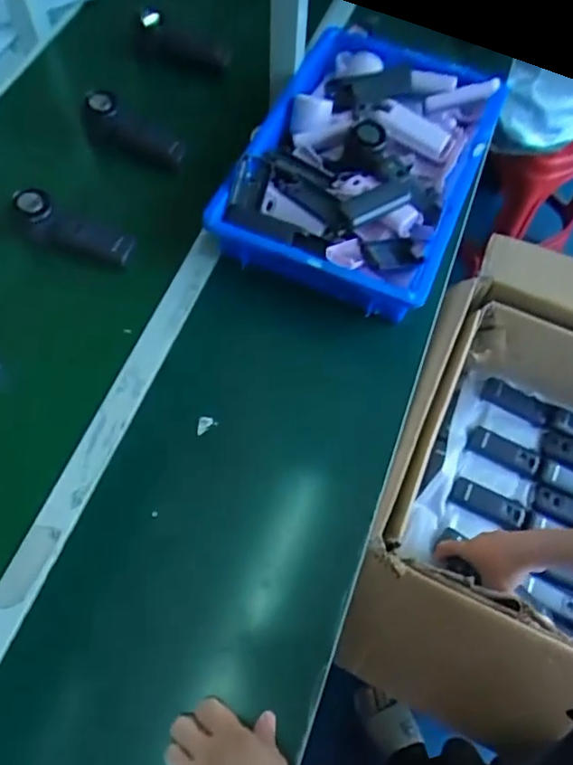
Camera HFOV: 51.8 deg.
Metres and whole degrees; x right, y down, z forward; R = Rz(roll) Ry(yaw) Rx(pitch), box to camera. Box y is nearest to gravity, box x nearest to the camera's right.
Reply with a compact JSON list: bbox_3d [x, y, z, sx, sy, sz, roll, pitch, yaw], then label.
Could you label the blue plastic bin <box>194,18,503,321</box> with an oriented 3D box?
[{"bbox_3d":[0.109,-0.311,0.811,0.296,0.093,0.425,21,65,8],"label":"blue plastic bin"}]

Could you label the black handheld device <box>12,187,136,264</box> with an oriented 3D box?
[{"bbox_3d":[-0.274,-0.197,0.766,0.161,0.047,0.047,25,65,9],"label":"black handheld device"}]

